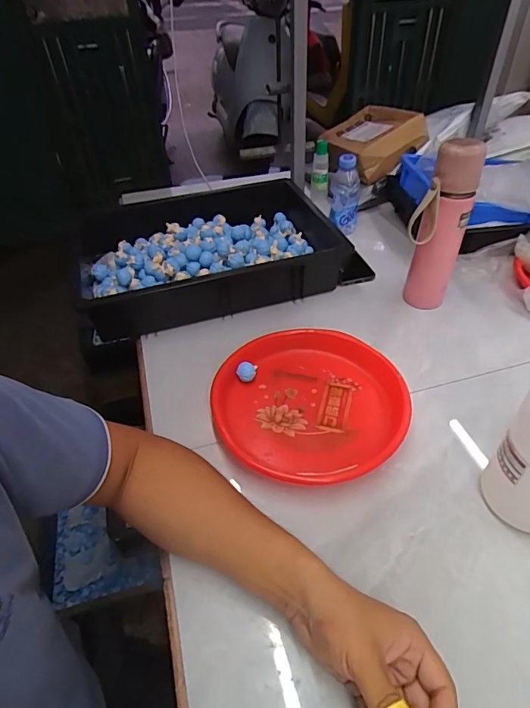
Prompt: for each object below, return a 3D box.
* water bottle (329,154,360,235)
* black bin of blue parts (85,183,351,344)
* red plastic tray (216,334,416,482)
[{"bbox_3d":[0.165,-0.321,0.900,0.059,0.176,0.070,5,43,7],"label":"water bottle"},{"bbox_3d":[-0.098,-0.183,0.814,0.445,0.109,0.319,-16,45,-15],"label":"black bin of blue parts"},{"bbox_3d":[0.060,0.065,0.584,0.249,0.040,0.246,-28,49,-25],"label":"red plastic tray"}]

